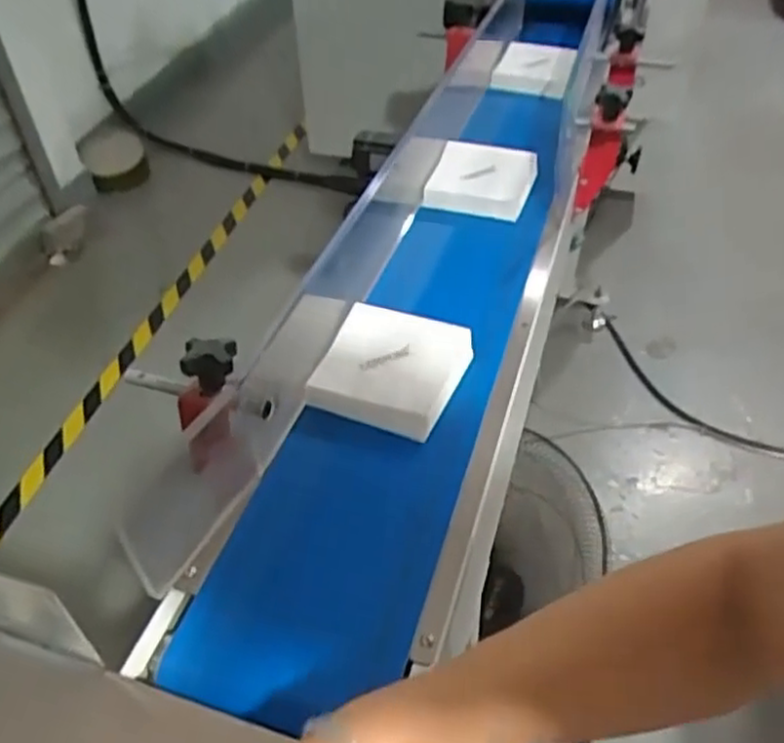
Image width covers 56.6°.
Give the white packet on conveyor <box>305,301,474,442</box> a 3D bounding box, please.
[{"bbox_3d":[0.002,-0.006,0.644,0.114,0.036,0.115,16,47,17],"label":"white packet on conveyor"}]

